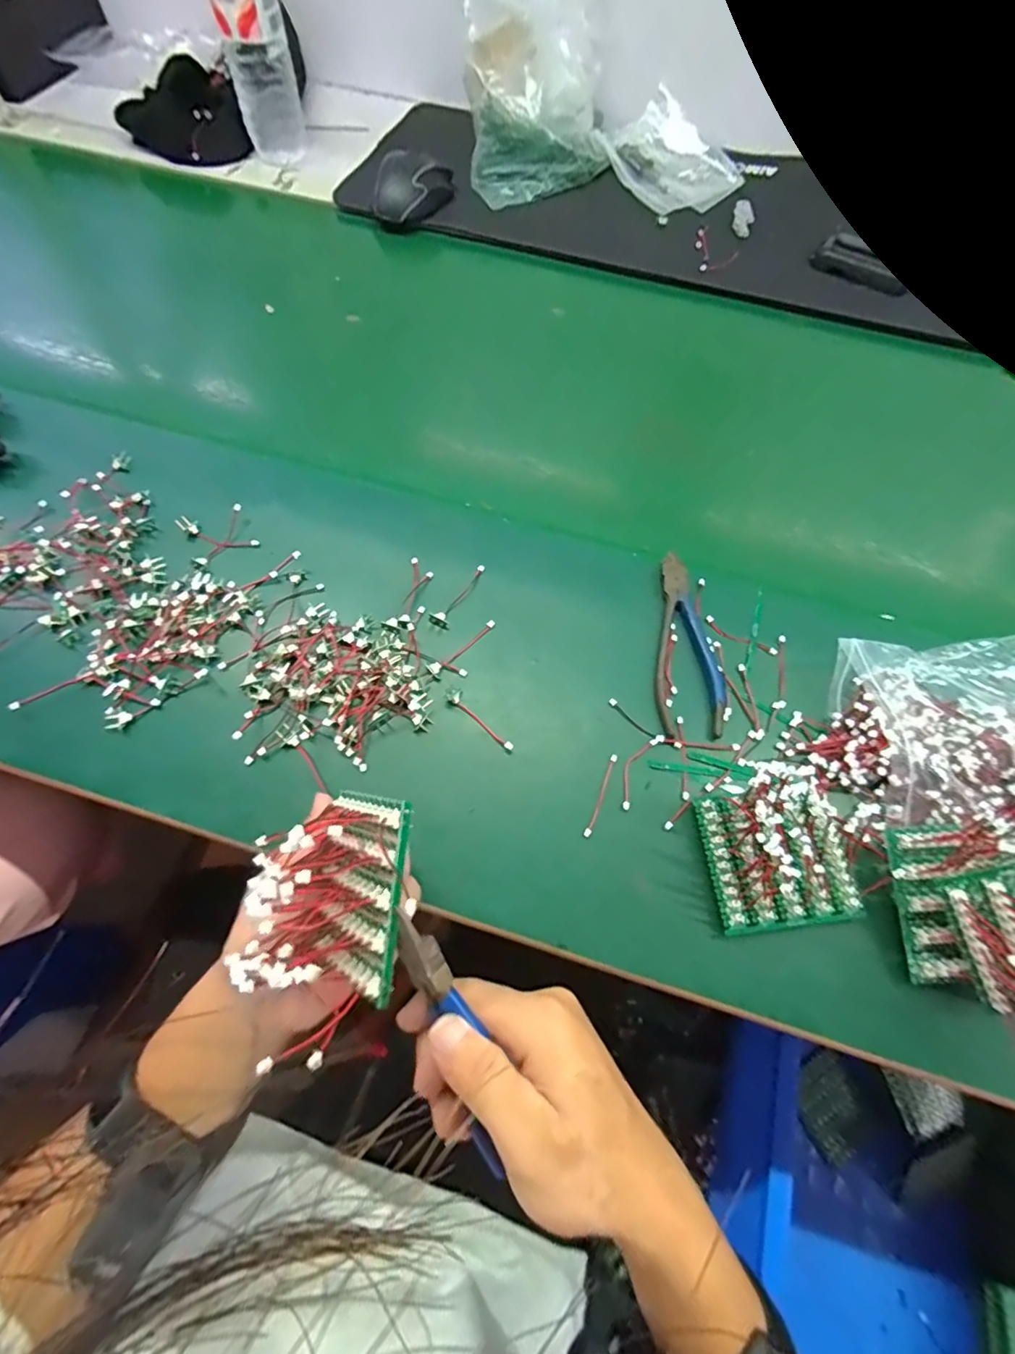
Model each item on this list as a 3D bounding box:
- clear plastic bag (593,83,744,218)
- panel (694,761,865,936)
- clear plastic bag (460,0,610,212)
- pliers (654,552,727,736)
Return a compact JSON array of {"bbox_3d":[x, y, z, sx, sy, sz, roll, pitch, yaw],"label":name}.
[{"bbox_3d":[0.196,-0.651,0.684,0.181,0.042,0.146,37,69,14],"label":"clear plastic bag"},{"bbox_3d":[0.166,0.106,0.347,0.083,0.025,0.094,-5,66,-5],"label":"panel"},{"bbox_3d":[0.039,-0.696,0.642,0.192,0.135,0.189,-13,67,-8],"label":"clear plastic bag"},{"bbox_3d":[0.135,-0.025,0.401,0.051,0.015,0.140,9,65,2],"label":"pliers"}]

